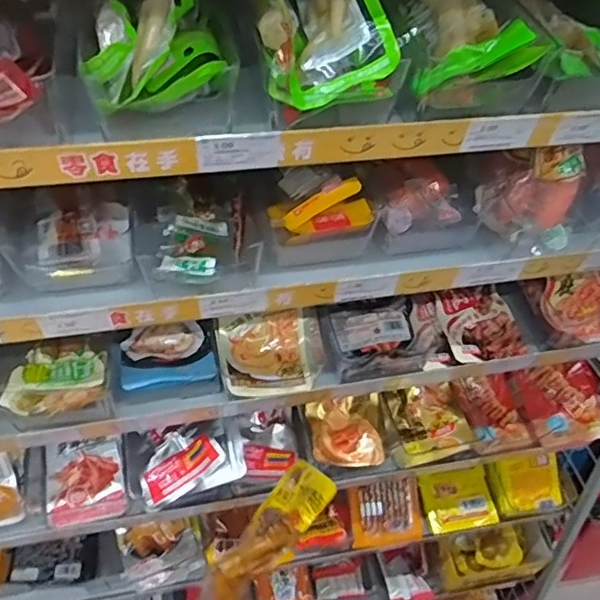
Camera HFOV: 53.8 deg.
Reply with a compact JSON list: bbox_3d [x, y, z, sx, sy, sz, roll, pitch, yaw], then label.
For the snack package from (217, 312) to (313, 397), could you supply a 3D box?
[{"bbox_3d":[-0.029,0.053,0.564,0.089,0.019,0.076,-4,66,-20],"label":"snack package"}]

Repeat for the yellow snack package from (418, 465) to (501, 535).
[{"bbox_3d":[0.210,0.264,0.784,0.090,0.015,0.071,-7,61,-6],"label":"yellow snack package"}]

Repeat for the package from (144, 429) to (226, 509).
[{"bbox_3d":[-0.121,0.163,0.591,0.099,0.016,0.057,-38,56,10],"label":"package"}]

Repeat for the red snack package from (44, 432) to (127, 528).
[{"bbox_3d":[-0.226,0.193,0.626,0.076,0.022,0.080,-12,71,-13],"label":"red snack package"}]

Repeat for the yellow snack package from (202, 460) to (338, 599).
[{"bbox_3d":[-0.029,0.192,0.457,0.020,0.068,0.142,31,77,35],"label":"yellow snack package"}]

